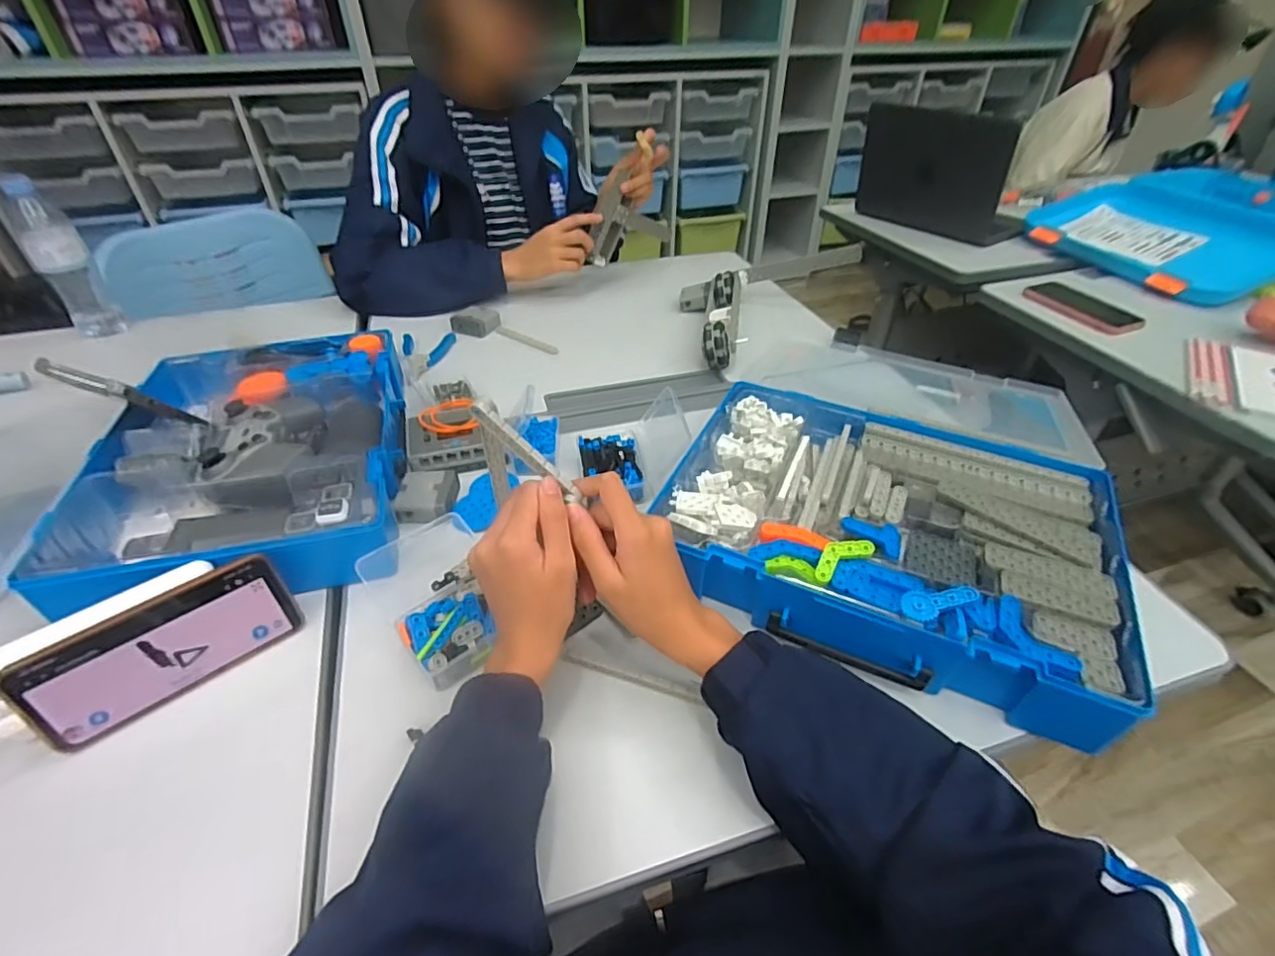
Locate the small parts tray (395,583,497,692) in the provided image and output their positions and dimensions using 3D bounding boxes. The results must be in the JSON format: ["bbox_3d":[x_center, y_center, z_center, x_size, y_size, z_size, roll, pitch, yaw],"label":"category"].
[{"bbox_3d":[-0.147,0.120,0.461,0.067,0.032,0.067,-27,48,-29],"label":"small parts tray"}]

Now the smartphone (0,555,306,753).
[{"bbox_3d":[-0.341,0.125,0.426,0.161,0.079,0.011,-30,32,-29],"label":"smartphone"}]

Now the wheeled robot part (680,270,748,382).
[{"bbox_3d":[0.110,-0.248,0.870,0.099,0.057,0.261,5,41,6],"label":"wheeled robot part"}]

